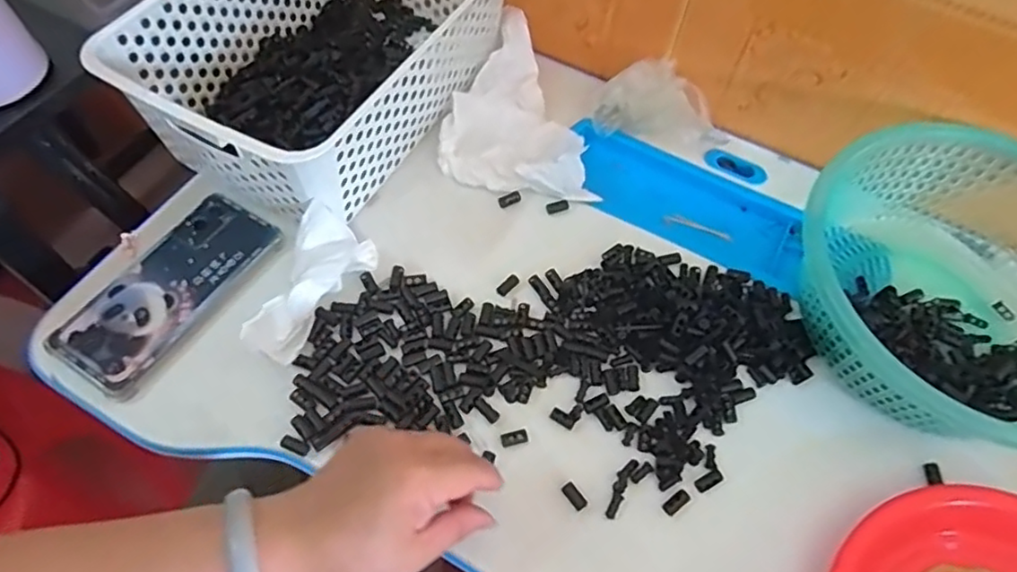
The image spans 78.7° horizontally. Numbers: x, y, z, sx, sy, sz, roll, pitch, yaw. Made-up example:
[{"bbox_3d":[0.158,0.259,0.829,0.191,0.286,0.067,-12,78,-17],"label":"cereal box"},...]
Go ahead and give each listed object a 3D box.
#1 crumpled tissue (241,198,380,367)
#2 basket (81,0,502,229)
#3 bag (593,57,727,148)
[{"bbox_3d":[-0.141,-0.001,0.441,0.045,0.042,0.109,19,63,7],"label":"crumpled tissue"},{"bbox_3d":[-0.146,-0.204,0.511,0.198,0.098,0.298,27,64,11],"label":"basket"},{"bbox_3d":[0.135,-0.157,0.544,0.115,0.062,0.062,20,63,7],"label":"bag"}]

